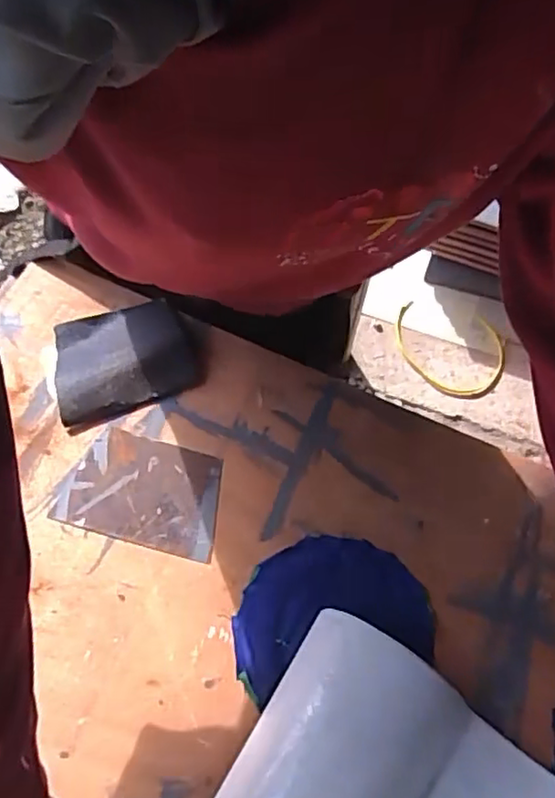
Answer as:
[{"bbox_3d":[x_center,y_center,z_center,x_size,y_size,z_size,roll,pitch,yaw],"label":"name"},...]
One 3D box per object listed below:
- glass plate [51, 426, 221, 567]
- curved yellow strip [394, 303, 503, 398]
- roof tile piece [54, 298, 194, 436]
[{"bbox_3d":[-0.122,0.085,0.580,0.140,0.004,0.098,16,64,0],"label":"glass plate"},{"bbox_3d":[0.420,-0.114,1.534,0.273,0.021,0.215,14,80,6],"label":"curved yellow strip"},{"bbox_3d":[-0.156,-0.041,0.621,0.131,0.028,0.116,-18,71,-6],"label":"roof tile piece"}]

